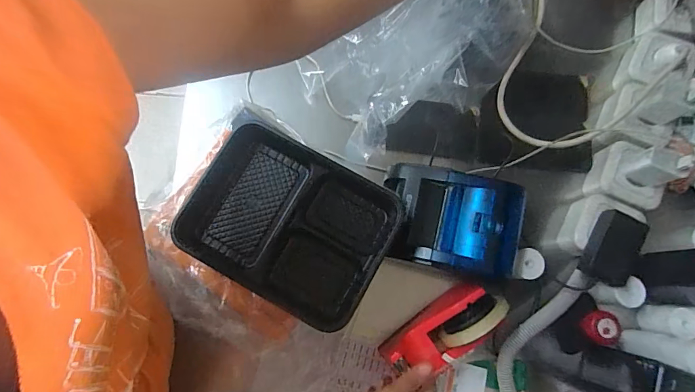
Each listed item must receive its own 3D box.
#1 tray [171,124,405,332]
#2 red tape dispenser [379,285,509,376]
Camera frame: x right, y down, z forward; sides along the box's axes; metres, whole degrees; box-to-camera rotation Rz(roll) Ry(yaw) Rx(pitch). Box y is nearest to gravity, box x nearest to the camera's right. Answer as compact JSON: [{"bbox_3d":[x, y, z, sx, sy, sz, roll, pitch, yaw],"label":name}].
[{"bbox_3d":[-0.069,0.032,0.462,0.231,0.039,0.177,27,79,4],"label":"tray"},{"bbox_3d":[0.119,0.169,0.489,0.159,0.076,0.067,-32,80,11],"label":"red tape dispenser"}]

